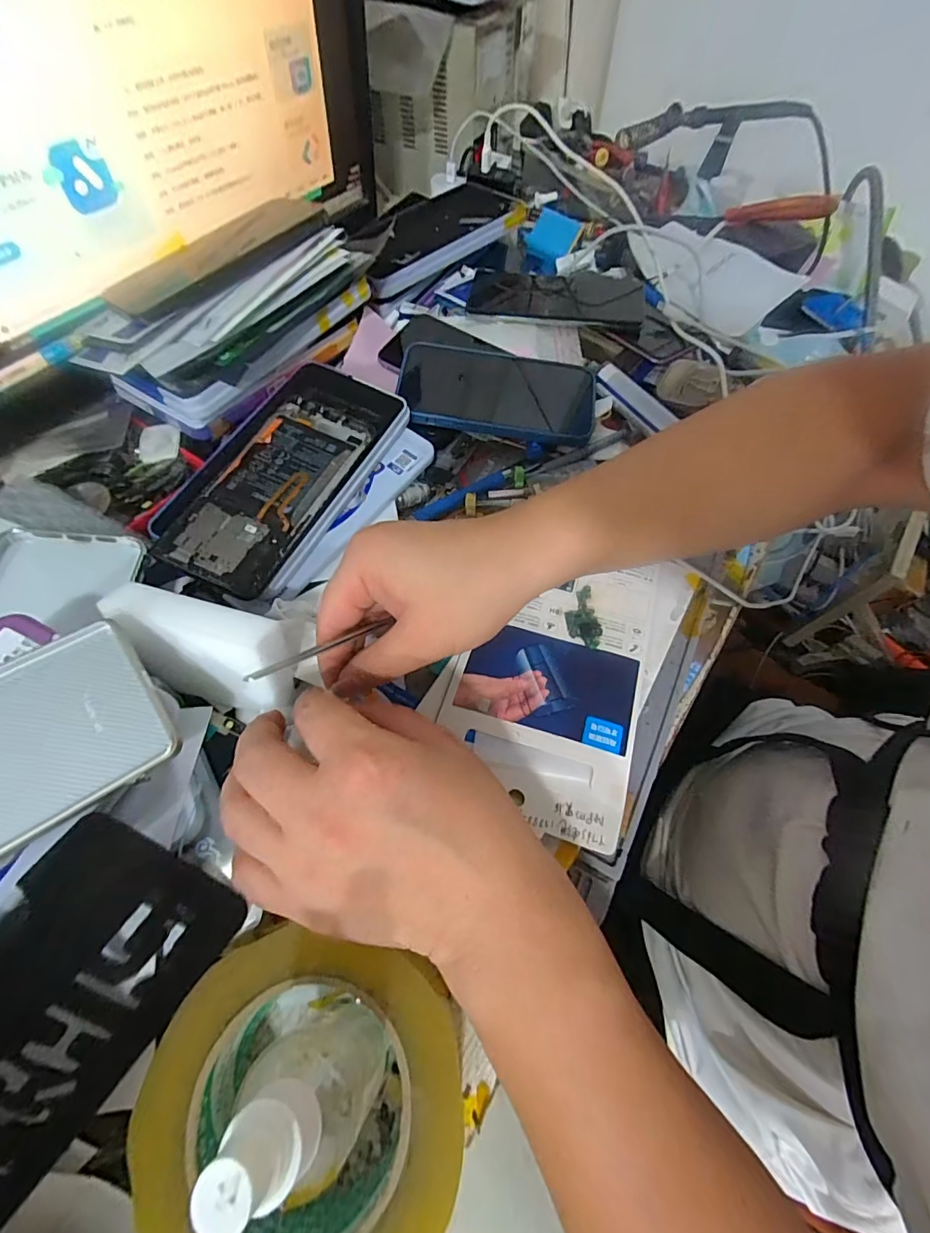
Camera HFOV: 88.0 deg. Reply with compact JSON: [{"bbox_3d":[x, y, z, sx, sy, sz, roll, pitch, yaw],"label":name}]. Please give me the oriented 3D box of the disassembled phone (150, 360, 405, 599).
[{"bbox_3d":[-0.127,-0.106,0.340,0.092,0.010,0.197,25,64,5],"label":"disassembled phone"}]

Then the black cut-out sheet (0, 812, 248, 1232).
[{"bbox_3d":[-0.170,0.165,0.175,0.081,0.009,0.168,47,68,-20],"label":"black cut-out sheet"}]

